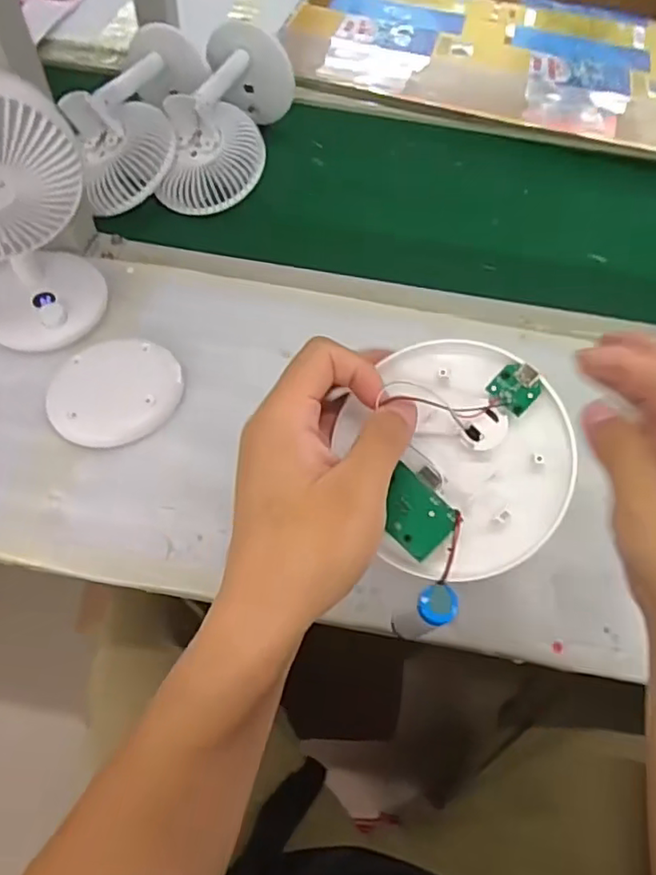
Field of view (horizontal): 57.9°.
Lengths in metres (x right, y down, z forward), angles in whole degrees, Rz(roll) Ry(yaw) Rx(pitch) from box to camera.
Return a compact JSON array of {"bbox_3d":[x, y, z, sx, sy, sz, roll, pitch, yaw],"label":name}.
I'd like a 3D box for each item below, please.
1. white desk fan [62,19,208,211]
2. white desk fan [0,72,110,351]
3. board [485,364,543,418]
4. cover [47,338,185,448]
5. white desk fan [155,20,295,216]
[{"bbox_3d":[-0.198,-0.333,0.623,0.090,0.087,0.216,11,61,3],"label":"white desk fan"},{"bbox_3d":[-0.242,-0.169,0.439,0.114,0.201,0.089,-29,66,-18],"label":"white desk fan"},{"bbox_3d":[0.084,-0.023,0.263,0.019,0.004,0.021,41,106,13],"label":"board"},{"bbox_3d":[-0.172,-0.038,0.478,0.094,0.010,0.099,-1,63,1],"label":"cover"},{"bbox_3d":[-0.107,-0.343,0.639,0.091,0.085,0.204,12,61,4],"label":"white desk fan"}]

